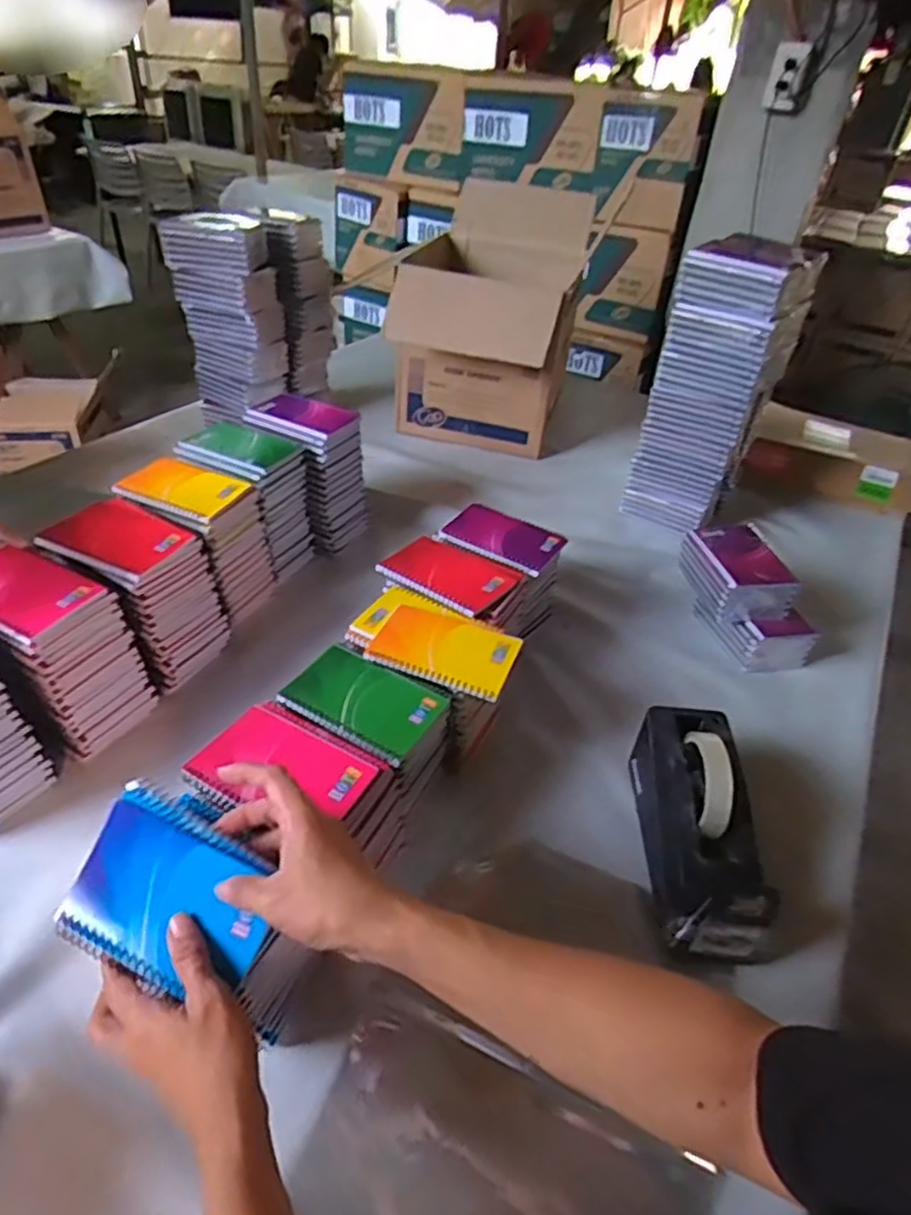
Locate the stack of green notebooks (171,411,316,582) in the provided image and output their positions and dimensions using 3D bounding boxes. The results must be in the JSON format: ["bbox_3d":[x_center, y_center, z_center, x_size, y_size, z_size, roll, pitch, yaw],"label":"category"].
[{"bbox_3d":[-0.276,-0.144,0.889,0.139,0.165,0.098,22,42,17],"label":"stack of green notebooks"}]

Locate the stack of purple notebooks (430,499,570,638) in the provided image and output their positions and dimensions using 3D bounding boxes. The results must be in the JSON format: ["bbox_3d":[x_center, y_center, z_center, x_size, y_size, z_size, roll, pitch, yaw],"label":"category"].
[{"bbox_3d":[0.051,-0.040,0.839,0.136,0.134,0.109,27,43,22],"label":"stack of purple notebooks"}]

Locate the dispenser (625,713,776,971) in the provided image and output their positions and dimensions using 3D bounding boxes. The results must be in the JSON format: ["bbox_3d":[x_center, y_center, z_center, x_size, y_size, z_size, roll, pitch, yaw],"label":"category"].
[{"bbox_3d":[0.218,0.191,0.595,0.080,0.122,0.204,6,40,0],"label":"dispenser"}]

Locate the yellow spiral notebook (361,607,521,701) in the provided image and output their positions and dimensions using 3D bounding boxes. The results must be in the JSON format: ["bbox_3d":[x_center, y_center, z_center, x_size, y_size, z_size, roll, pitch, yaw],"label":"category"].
[{"bbox_3d":[-0.008,0.036,0.636,0.131,0.013,0.085,19,42,15],"label":"yellow spiral notebook"}]

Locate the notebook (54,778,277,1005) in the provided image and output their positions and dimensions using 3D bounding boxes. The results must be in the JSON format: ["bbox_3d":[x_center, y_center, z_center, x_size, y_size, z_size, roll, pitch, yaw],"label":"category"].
[{"bbox_3d":[-0.176,0.176,0.413,0.125,0.013,0.096,16,73,13],"label":"notebook"}]

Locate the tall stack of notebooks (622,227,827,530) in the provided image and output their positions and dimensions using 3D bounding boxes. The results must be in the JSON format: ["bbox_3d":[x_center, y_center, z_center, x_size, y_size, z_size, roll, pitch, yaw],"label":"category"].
[{"bbox_3d":[0.368,-0.295,0.970,0.155,0.388,0.145,-30,52,-35],"label":"tall stack of notebooks"}]

